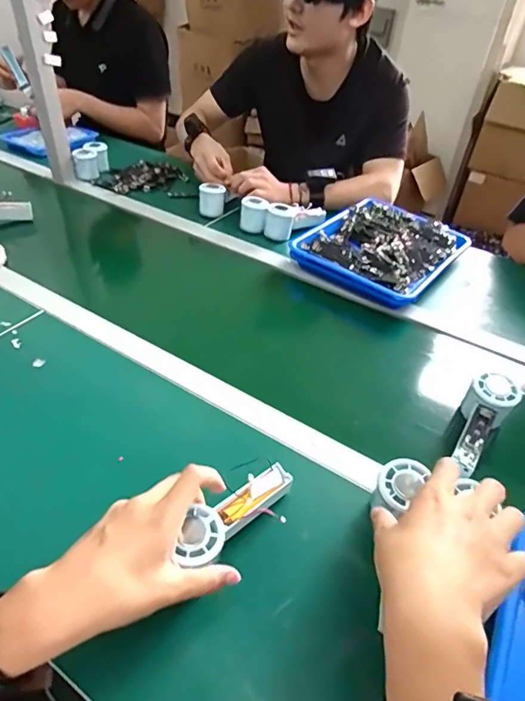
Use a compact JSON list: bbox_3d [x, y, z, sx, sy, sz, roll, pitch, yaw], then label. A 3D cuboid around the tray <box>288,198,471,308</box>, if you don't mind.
[{"bbox_3d":[0.239,-0.212,0.874,0.248,0.040,0.309,29,50,26],"label":"tray"}]

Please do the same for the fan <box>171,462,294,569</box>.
[{"bbox_3d":[-0.026,0.155,0.430,0.041,0.027,0.145,33,34,28],"label":"fan"}]

